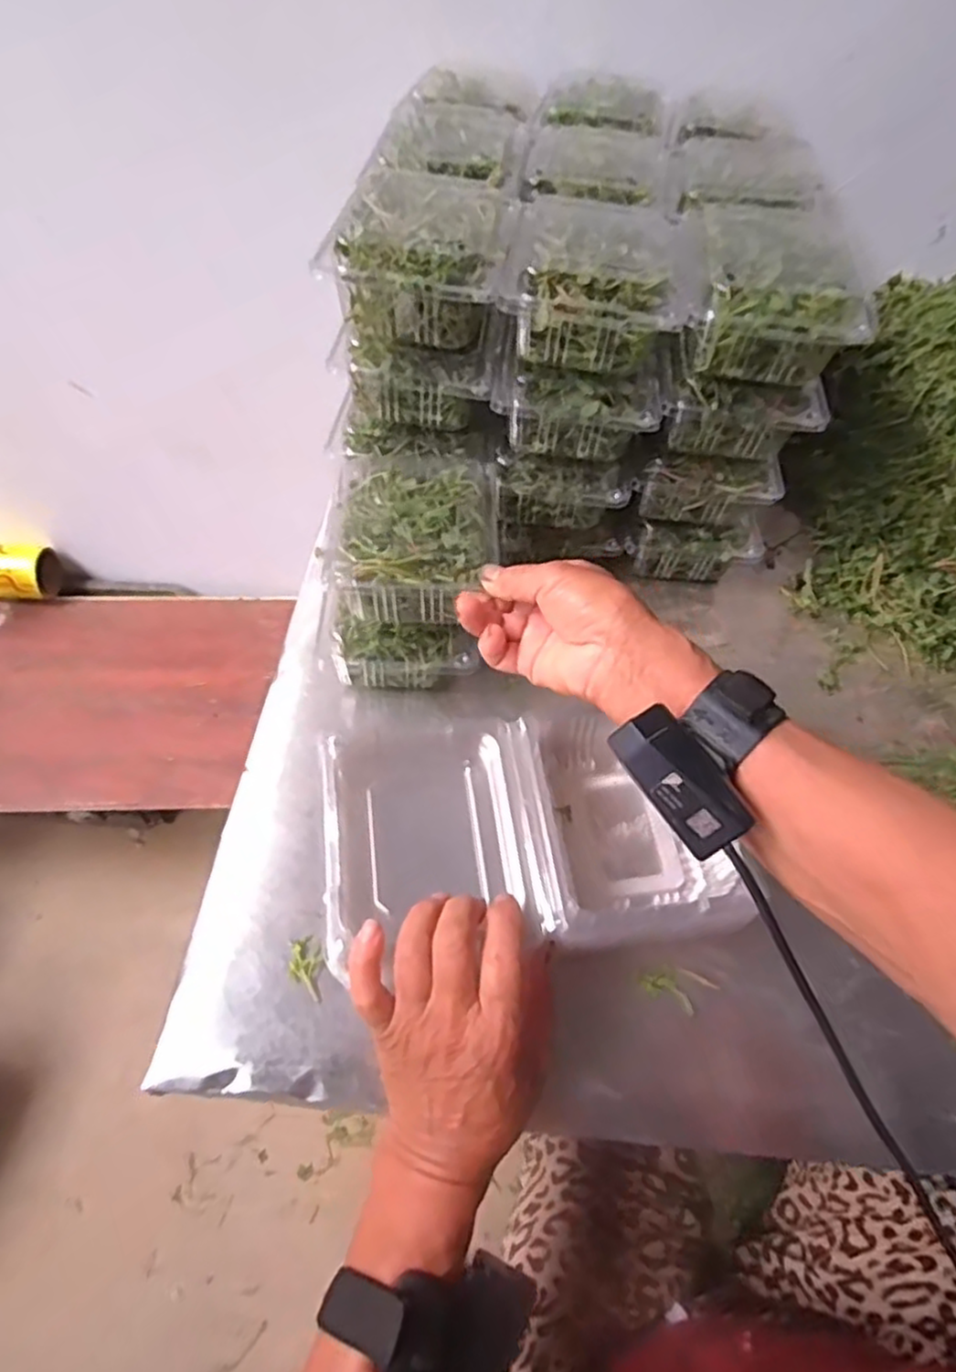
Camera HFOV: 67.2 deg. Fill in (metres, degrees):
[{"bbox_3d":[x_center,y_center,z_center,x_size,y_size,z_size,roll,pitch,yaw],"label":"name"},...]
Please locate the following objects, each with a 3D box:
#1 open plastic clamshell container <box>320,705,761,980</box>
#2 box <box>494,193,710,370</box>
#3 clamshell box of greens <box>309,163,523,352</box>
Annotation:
[{"bbox_3d":[0.027,0.083,0.419,0.225,0.048,0.150,-7,55,-9],"label":"open plastic clamshell container"},{"bbox_3d":[0.078,-0.275,0.489,0.117,0.054,0.149,6,54,0],"label":"box"},{"bbox_3d":[-0.033,-0.288,0.480,0.110,0.059,0.148,9,54,2],"label":"clamshell box of greens"}]

